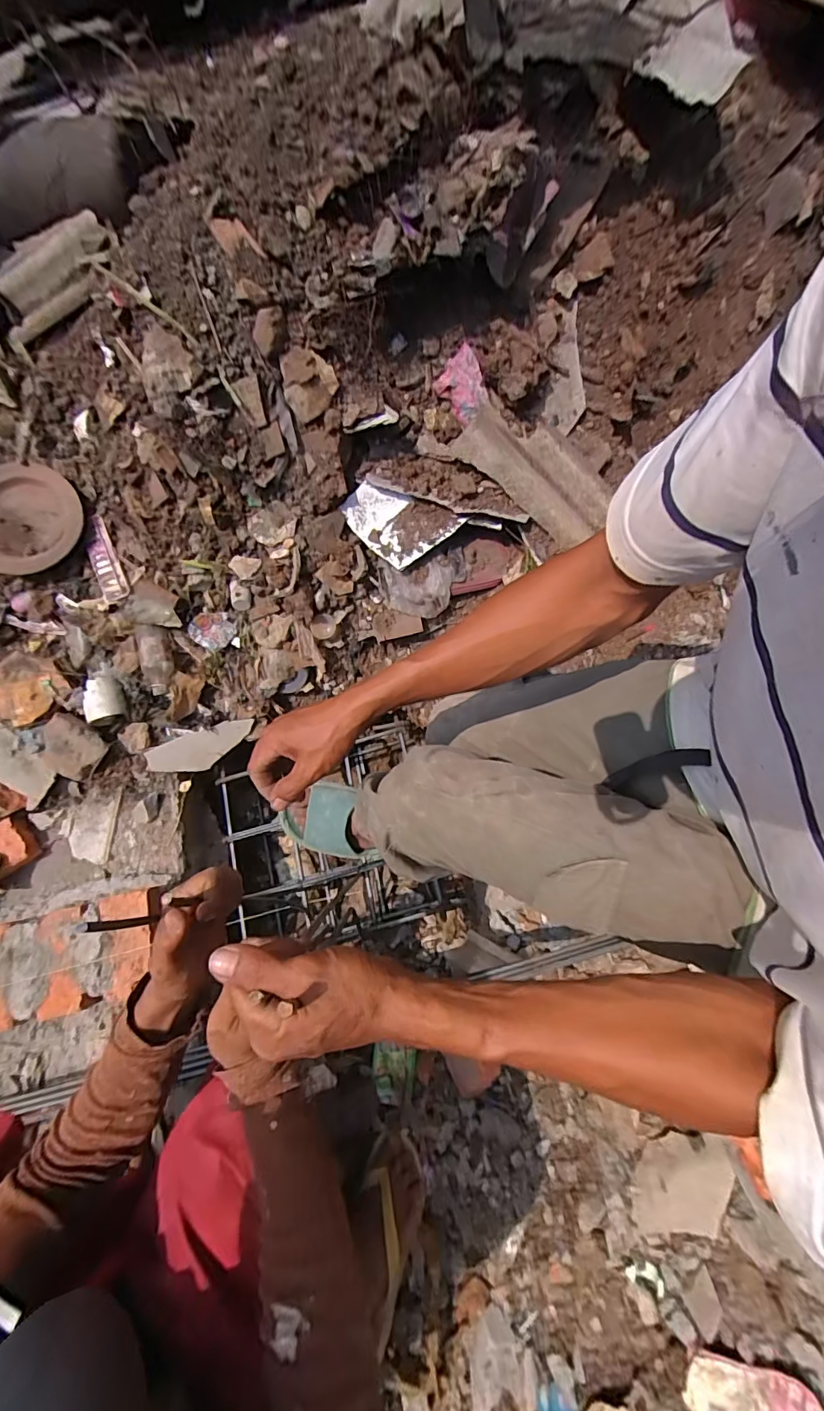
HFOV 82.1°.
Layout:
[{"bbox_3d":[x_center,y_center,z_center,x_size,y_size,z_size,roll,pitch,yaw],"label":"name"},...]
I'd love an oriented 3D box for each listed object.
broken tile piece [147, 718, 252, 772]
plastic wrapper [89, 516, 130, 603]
[{"bbox_3d":[-0.388,0.082,0.882,0.189,0.011,0.071,-20,113,-12],"label":"broken tile piece"},{"bbox_3d":[-0.543,-0.259,0.837,0.050,0.010,0.153,-17,88,-3],"label":"plastic wrapper"}]

